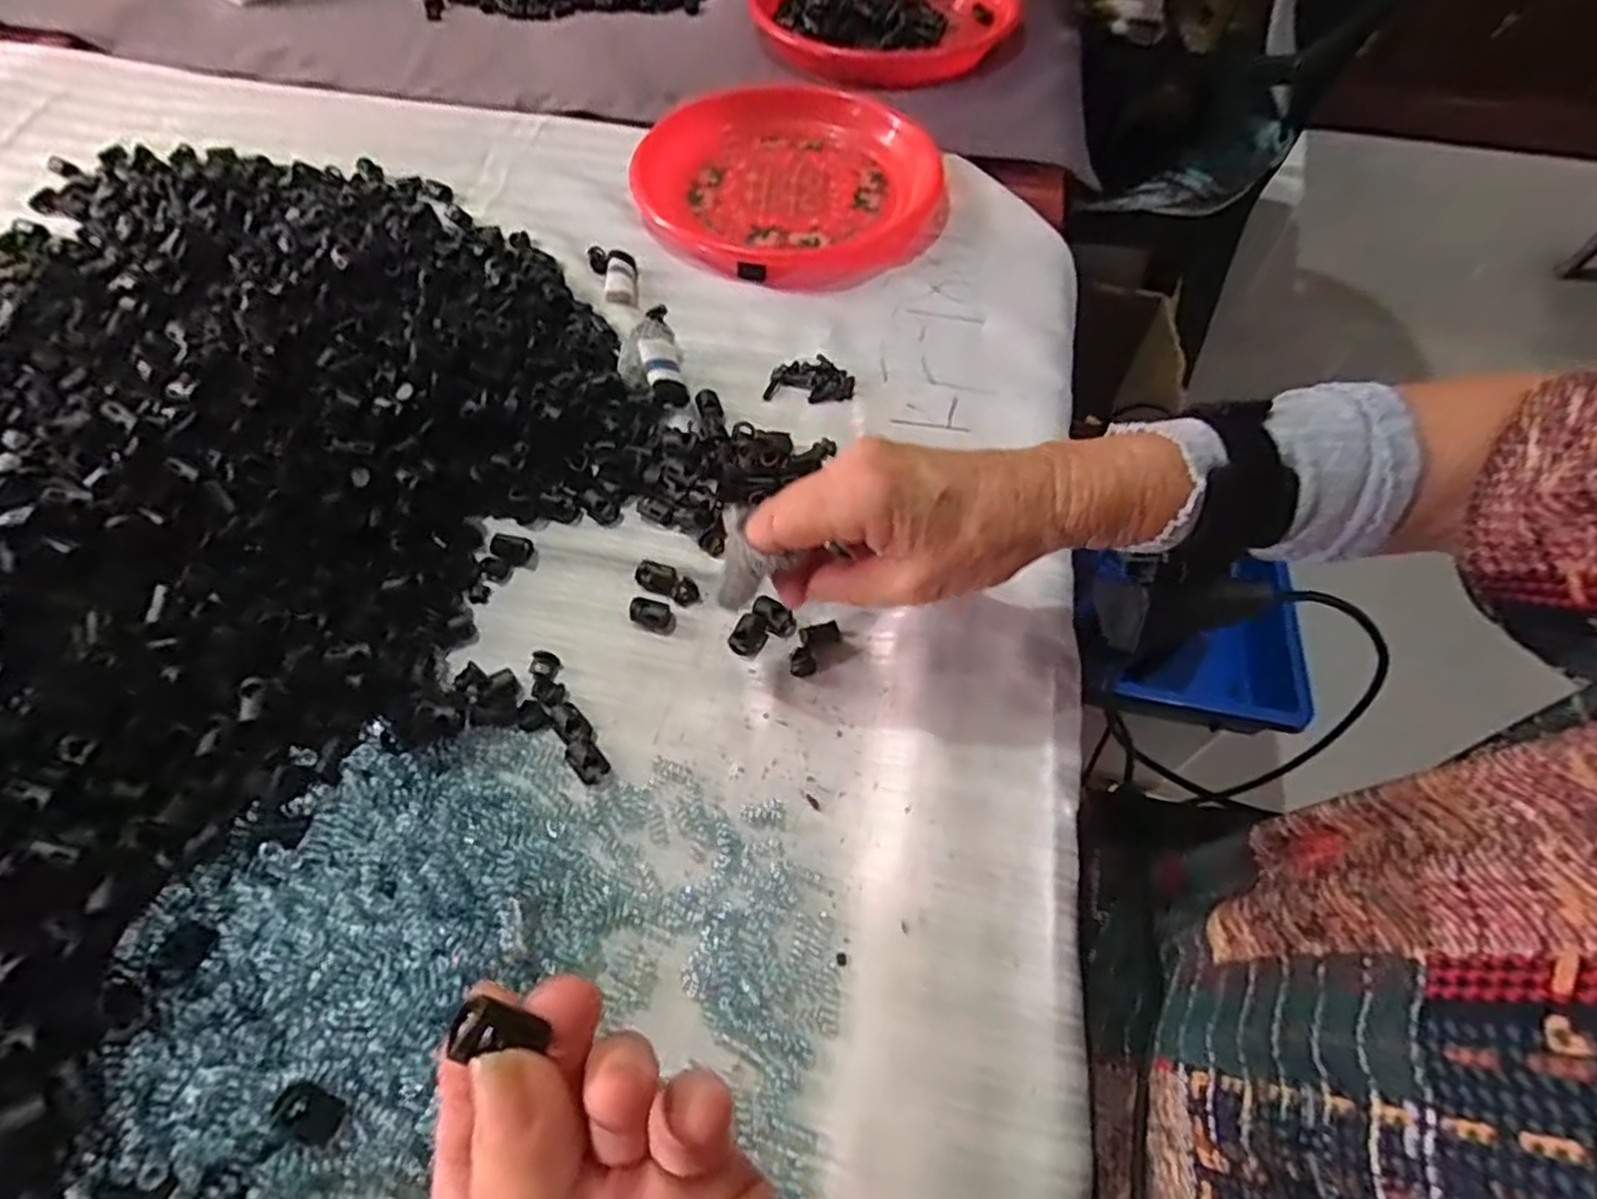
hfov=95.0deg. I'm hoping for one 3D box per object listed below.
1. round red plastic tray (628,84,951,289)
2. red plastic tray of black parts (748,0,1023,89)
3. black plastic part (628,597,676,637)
[{"bbox_3d":[-0.002,-0.311,0.535,0.216,0.028,0.197,0,58,0],"label":"round red plastic tray"},{"bbox_3d":[0.069,-0.511,0.634,0.223,0.039,0.171,39,66,21],"label":"red plastic tray of black parts"},{"bbox_3d":[-0.074,0.007,0.370,0.024,0.008,0.015,20,60,12],"label":"black plastic part"}]

